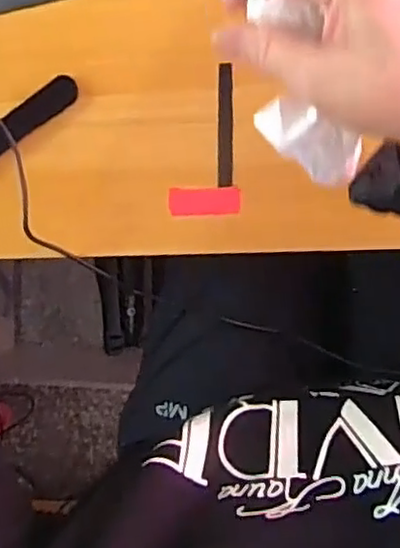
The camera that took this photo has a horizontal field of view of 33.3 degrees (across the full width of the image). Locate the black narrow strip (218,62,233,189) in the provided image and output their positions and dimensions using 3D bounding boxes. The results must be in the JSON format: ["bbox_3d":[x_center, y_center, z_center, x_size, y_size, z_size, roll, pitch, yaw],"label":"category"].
[{"bbox_3d":[0.018,-0.103,0.466,0.011,0.004,0.083,1,98,9],"label":"black narrow strip"}]

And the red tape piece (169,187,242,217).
[{"bbox_3d":[0.003,-0.051,0.473,0.050,0.004,0.019,-1,95,5],"label":"red tape piece"}]

